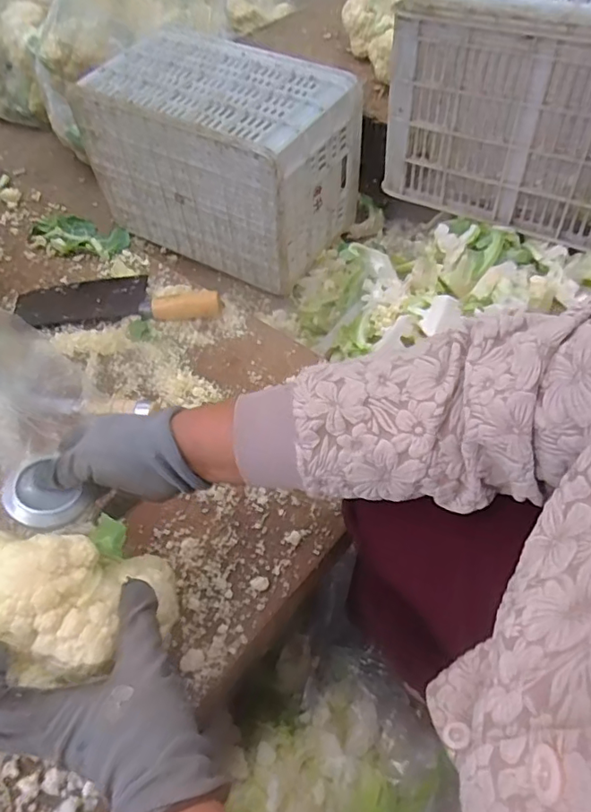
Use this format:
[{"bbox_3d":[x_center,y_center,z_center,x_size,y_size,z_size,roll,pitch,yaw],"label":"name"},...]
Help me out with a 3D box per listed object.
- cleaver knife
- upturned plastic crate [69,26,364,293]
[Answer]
[{"bbox_3d":[-0.225,-0.145,0.699,0.255,0.031,0.087,-4,51,-3],"label":"cleaver knife"},{"bbox_3d":[-0.153,-0.510,1.161,0.490,0.358,0.278,23,55,18],"label":"upturned plastic crate"}]

